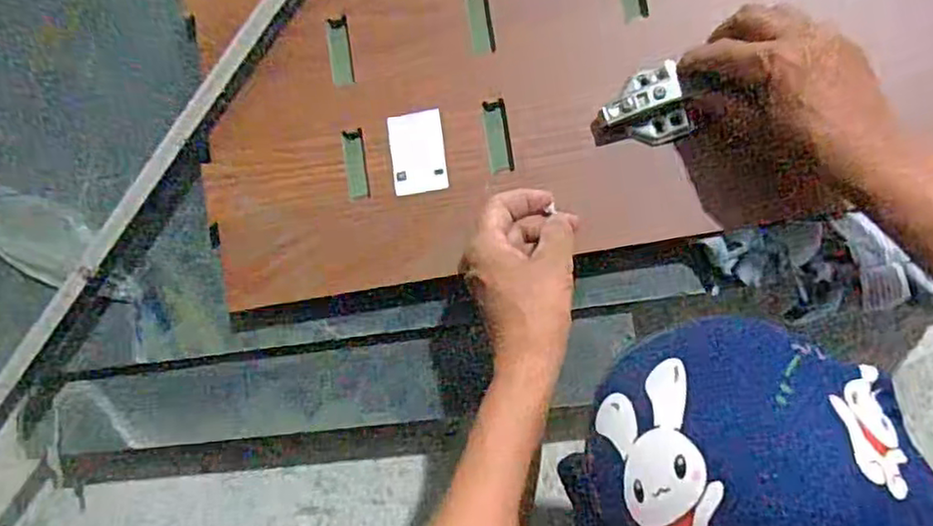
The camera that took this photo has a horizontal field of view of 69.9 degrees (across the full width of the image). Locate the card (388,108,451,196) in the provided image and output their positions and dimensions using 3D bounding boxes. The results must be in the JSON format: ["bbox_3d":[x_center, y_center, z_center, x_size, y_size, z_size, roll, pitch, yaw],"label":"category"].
[{"bbox_3d":[-0.036,-0.082,0.496,0.040,0.005,0.058,-7,84,10],"label":"card"}]

